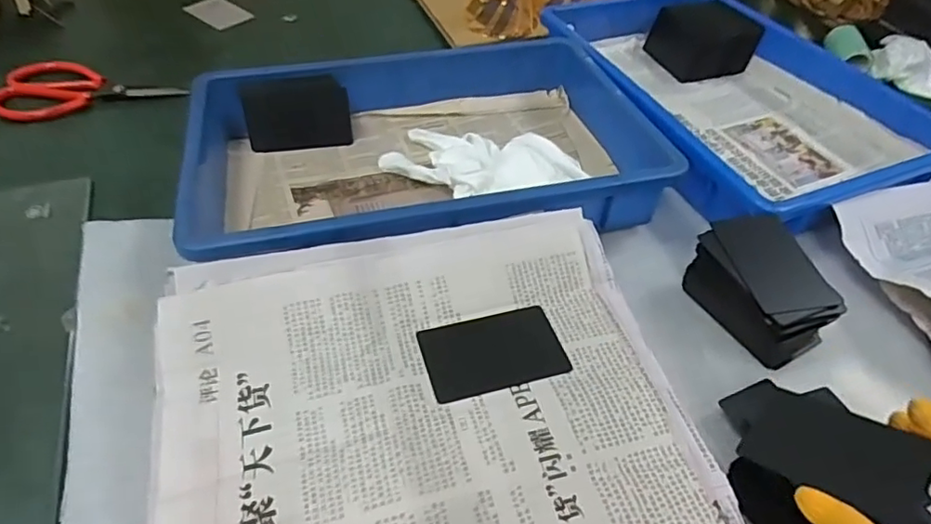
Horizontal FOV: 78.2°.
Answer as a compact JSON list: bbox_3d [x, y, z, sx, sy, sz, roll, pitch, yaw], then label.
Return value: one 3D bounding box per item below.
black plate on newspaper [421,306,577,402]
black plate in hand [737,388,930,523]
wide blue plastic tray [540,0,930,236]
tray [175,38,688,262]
[{"bbox_3d":[0.017,0.055,0.354,0.084,0.005,0.051,-10,51,-16],"label":"black plate on newspaper"},{"bbox_3d":[0.210,0.107,0.326,0.087,0.006,0.054,20,60,27],"label":"black plate in hand"},{"bbox_3d":[0.266,-0.170,0.593,0.256,0.068,0.350,-17,52,-19],"label":"wide blue plastic tray"},{"bbox_3d":[-0.036,-0.098,0.501,0.372,0.072,0.240,-10,50,-14],"label":"tray"}]

